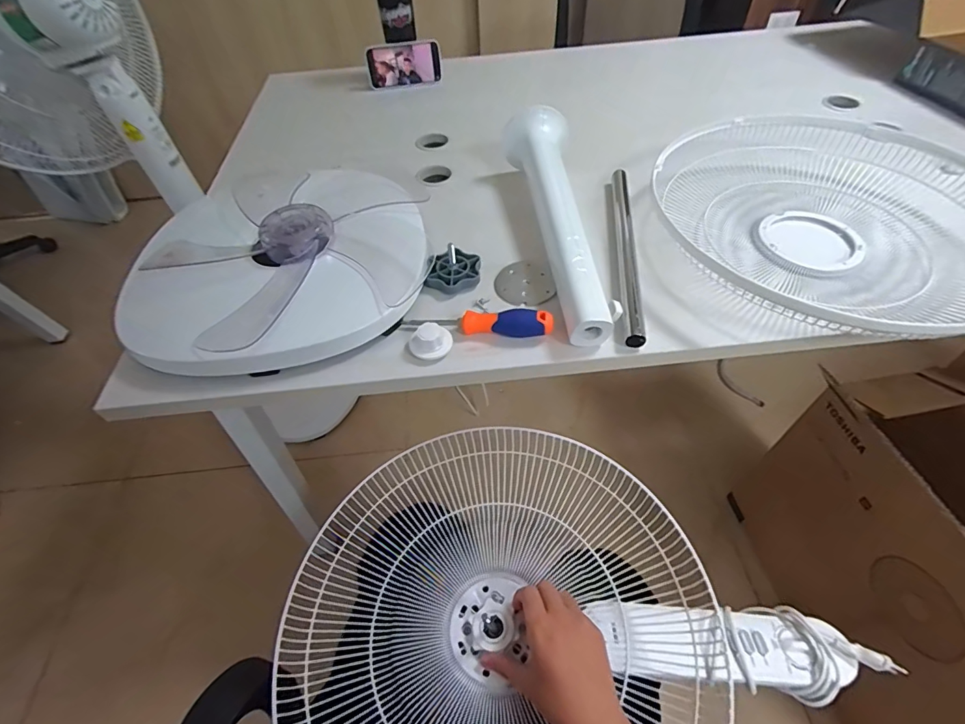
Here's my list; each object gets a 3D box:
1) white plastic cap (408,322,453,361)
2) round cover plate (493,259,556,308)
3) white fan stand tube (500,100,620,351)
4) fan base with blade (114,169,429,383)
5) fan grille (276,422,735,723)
[{"bbox_3d":[-0.060,-0.024,0.542,0.049,0.031,0.040,-26,55,-16],"label":"white plastic cap"},{"bbox_3d":[0.056,-0.105,0.618,0.074,0.005,0.081,-3,56,4],"label":"round cover plate"},{"bbox_3d":[0.105,-0.211,0.637,0.089,0.092,0.421,-6,52,-1],"label":"white fan stand tube"},{"bbox_3d":[-0.268,-0.145,0.612,0.382,0.094,0.359,-2,52,2],"label":"fan base with blade"},{"bbox_3d":[0.016,0.288,0.497,0.421,0.107,0.422,-2,52,2],"label":"fan grille"}]

